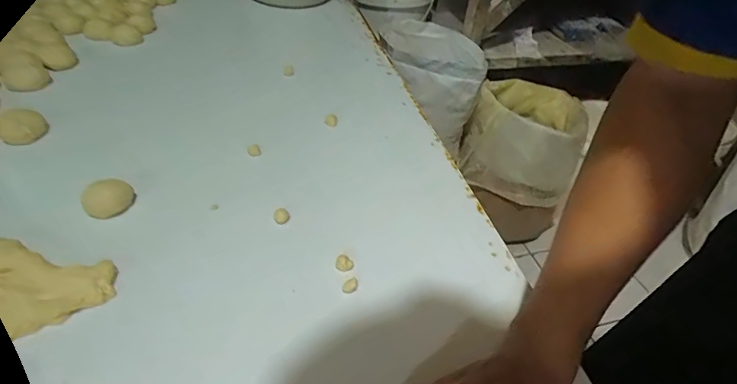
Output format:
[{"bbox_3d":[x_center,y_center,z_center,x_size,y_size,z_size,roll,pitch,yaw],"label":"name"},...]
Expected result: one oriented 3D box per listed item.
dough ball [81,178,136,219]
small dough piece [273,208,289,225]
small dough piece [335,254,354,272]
[{"bbox_3d":[-0.294,0.006,0.507,0.050,0.027,0.039,-25,50,-31],"label":"dough ball"},{"bbox_3d":[-0.100,0.027,0.516,0.017,0.015,0.015,-6,42,-13],"label":"small dough piece"},{"bbox_3d":[-0.025,0.074,0.468,0.019,0.015,0.012,4,41,-2],"label":"small dough piece"}]

